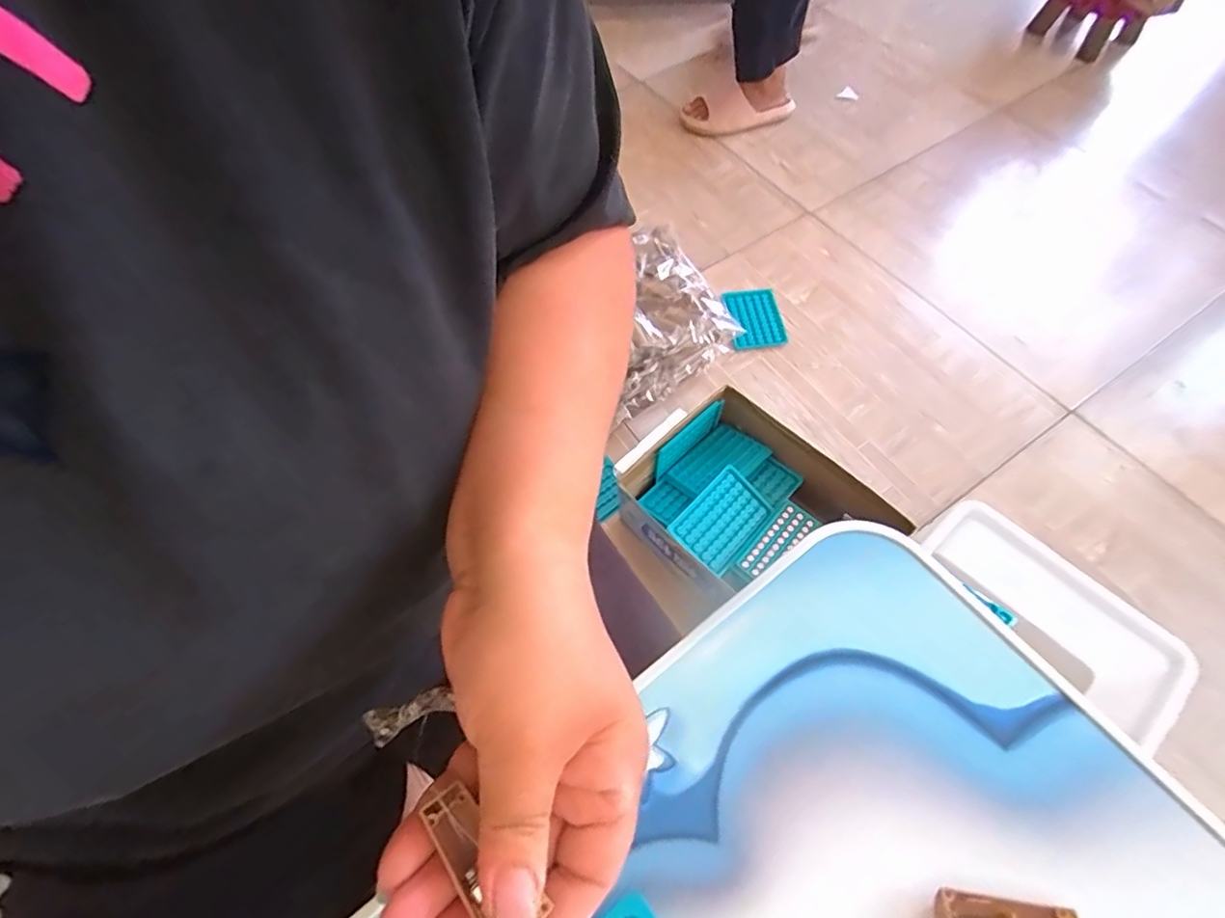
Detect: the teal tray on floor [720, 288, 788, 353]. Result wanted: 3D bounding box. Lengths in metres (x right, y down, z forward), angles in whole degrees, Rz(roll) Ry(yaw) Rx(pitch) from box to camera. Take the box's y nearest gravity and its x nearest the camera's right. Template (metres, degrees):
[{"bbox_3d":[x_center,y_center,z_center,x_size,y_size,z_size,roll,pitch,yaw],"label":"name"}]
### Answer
[{"bbox_3d":[0.254,-0.255,1.023,0.093,0.017,0.137,-6,61,-1],"label":"teal tray on floor"}]

